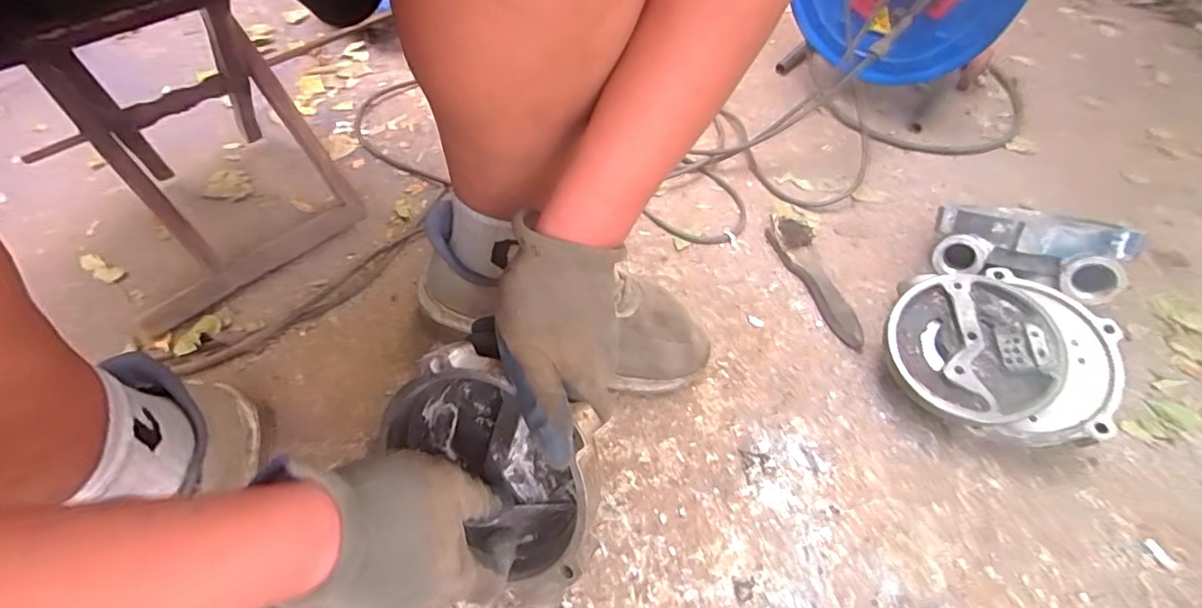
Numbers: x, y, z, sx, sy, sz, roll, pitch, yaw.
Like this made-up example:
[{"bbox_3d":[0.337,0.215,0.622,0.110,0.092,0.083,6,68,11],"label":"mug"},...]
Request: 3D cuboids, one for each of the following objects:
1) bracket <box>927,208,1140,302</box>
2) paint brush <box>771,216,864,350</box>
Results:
[{"bbox_3d":[0.444,-0.061,0.568,0.174,0.068,0.096,19,53,36],"label":"bracket"},{"bbox_3d":[0.247,-0.029,0.630,0.046,0.023,0.179,-6,55,-7],"label":"paint brush"}]

